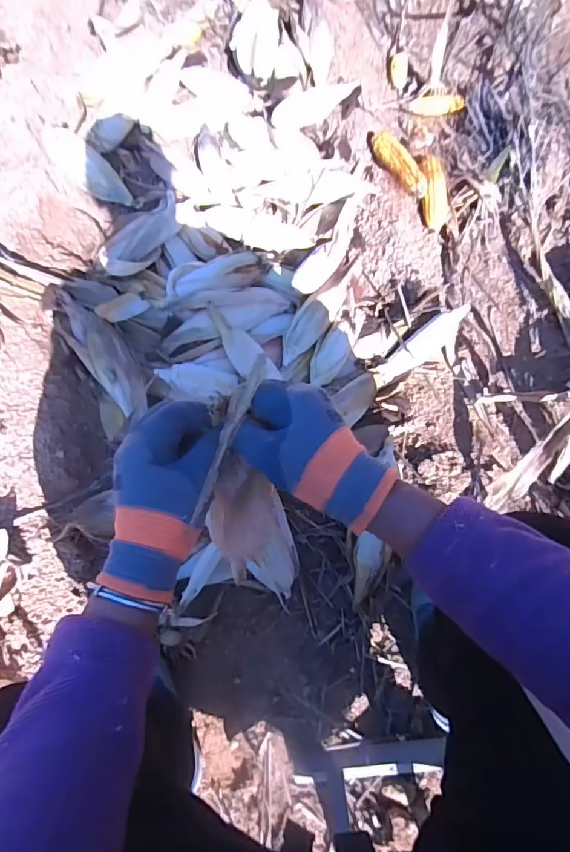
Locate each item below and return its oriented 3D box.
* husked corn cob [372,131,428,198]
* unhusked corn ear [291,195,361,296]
[{"bbox_3d":[0.228,-0.524,0.940,0.039,0.049,0.165,-32,71,-10],"label":"husked corn cob"},{"bbox_3d":[0.092,-0.348,0.881,0.062,0.063,0.245,25,72,11],"label":"unhusked corn ear"}]

